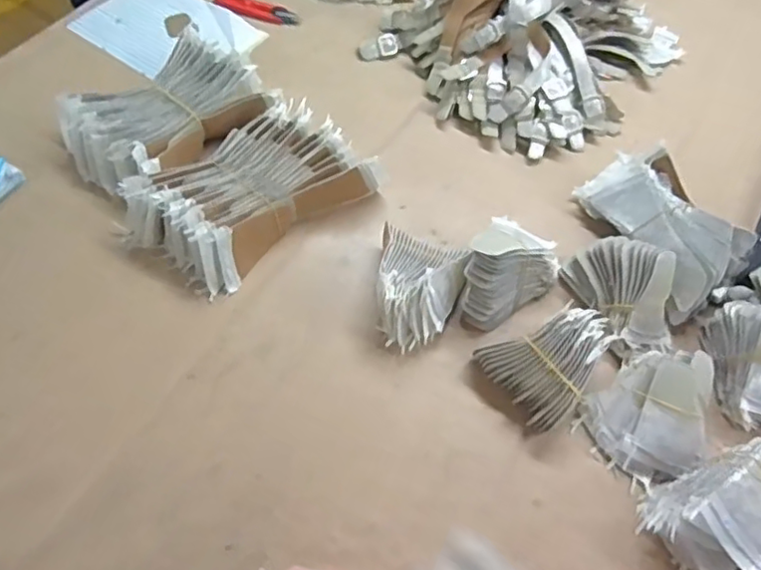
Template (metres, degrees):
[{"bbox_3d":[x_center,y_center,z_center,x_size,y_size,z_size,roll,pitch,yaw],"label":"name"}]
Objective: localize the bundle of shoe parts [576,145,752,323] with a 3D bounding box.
[{"bbox_3d":[0.302,-0.065,0.668,0.112,0.064,0.182,-25,63,-19],"label":"bundle of shoe parts"}]

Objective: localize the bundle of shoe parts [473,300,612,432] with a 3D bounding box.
[{"bbox_3d":[0.155,0.069,0.574,0.103,0.060,0.091,-30,64,-21],"label":"bundle of shoe parts"}]

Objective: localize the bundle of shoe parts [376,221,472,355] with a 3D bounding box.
[{"bbox_3d":[0.039,0.000,0.608,0.084,0.060,0.118,7,58,0],"label":"bundle of shoe parts"}]

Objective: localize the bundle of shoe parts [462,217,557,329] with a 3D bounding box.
[{"bbox_3d":[0.126,-0.015,0.610,0.078,0.084,0.106,31,61,14],"label":"bundle of shoe parts"}]

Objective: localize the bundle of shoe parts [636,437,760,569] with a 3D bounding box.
[{"bbox_3d":[0.282,0.182,0.507,0.115,0.074,0.082,-20,62,-16],"label":"bundle of shoe parts"}]

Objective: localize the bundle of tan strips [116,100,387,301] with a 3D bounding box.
[{"bbox_3d":[-0.134,-0.094,0.653,0.233,0.060,0.138,-38,68,-24],"label":"bundle of tan strips"}]

